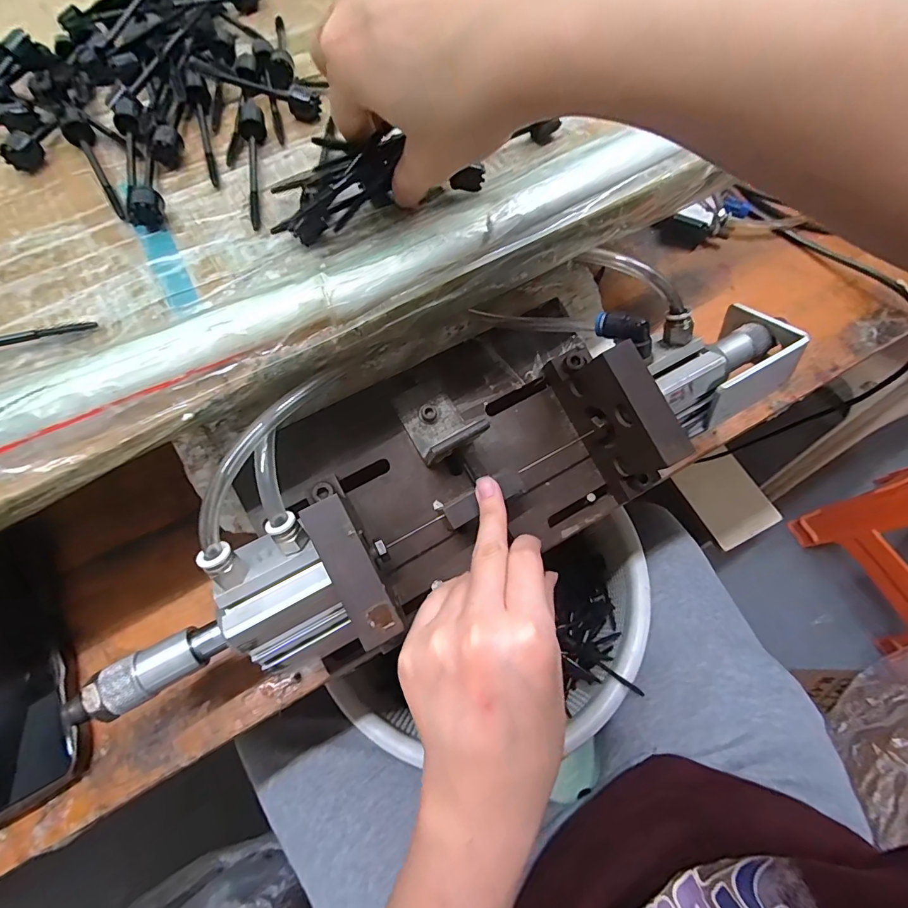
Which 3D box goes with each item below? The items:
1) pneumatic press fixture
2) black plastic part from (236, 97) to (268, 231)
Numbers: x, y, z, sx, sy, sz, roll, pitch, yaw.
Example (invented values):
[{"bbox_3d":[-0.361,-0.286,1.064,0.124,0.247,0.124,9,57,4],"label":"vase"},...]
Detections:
[{"bbox_3d":[0.009,0.000,0.262,0.423,0.099,0.128,-27,68,-16],"label":"pneumatic press fixture"},{"bbox_3d":[-0.113,-0.167,0.254,0.014,0.015,0.091,-12,65,-5],"label":"black plastic part"}]

